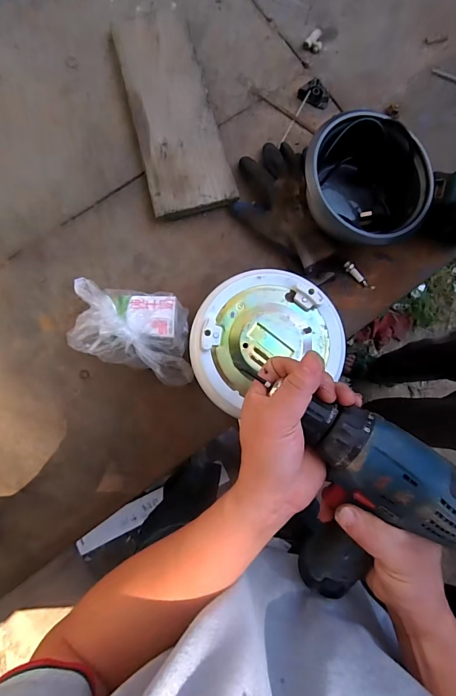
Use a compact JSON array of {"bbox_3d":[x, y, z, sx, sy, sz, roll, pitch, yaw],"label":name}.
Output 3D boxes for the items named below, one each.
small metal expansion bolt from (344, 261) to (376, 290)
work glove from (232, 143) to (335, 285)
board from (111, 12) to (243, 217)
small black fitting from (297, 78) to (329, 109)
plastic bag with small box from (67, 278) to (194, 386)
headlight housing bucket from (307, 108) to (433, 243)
[{"bbox_3d":[0.214,-0.116,0.592,0.064,0.014,0.014,38,83,-1],"label":"small metal expansion bolt"},{"bbox_3d":[0.083,-0.210,0.579,0.132,0.050,0.241,-16,87,-6],"label":"work glove"},{"bbox_3d":[-0.089,-0.383,0.584,0.129,0.029,0.342,-13,87,-6],"label":"board"},{"bbox_3d":[0.146,-0.429,0.617,0.051,0.023,0.037,29,84,-2],"label":"small black fitting"},{"bbox_3d":[-0.135,-0.021,0.536,0.181,0.070,0.128,9,85,-4],"label":"plastic bag with small box"},{"bbox_3d":[0.204,-0.243,0.568,0.194,0.107,0.178,29,84,-2],"label":"headlight housing bucket"}]

